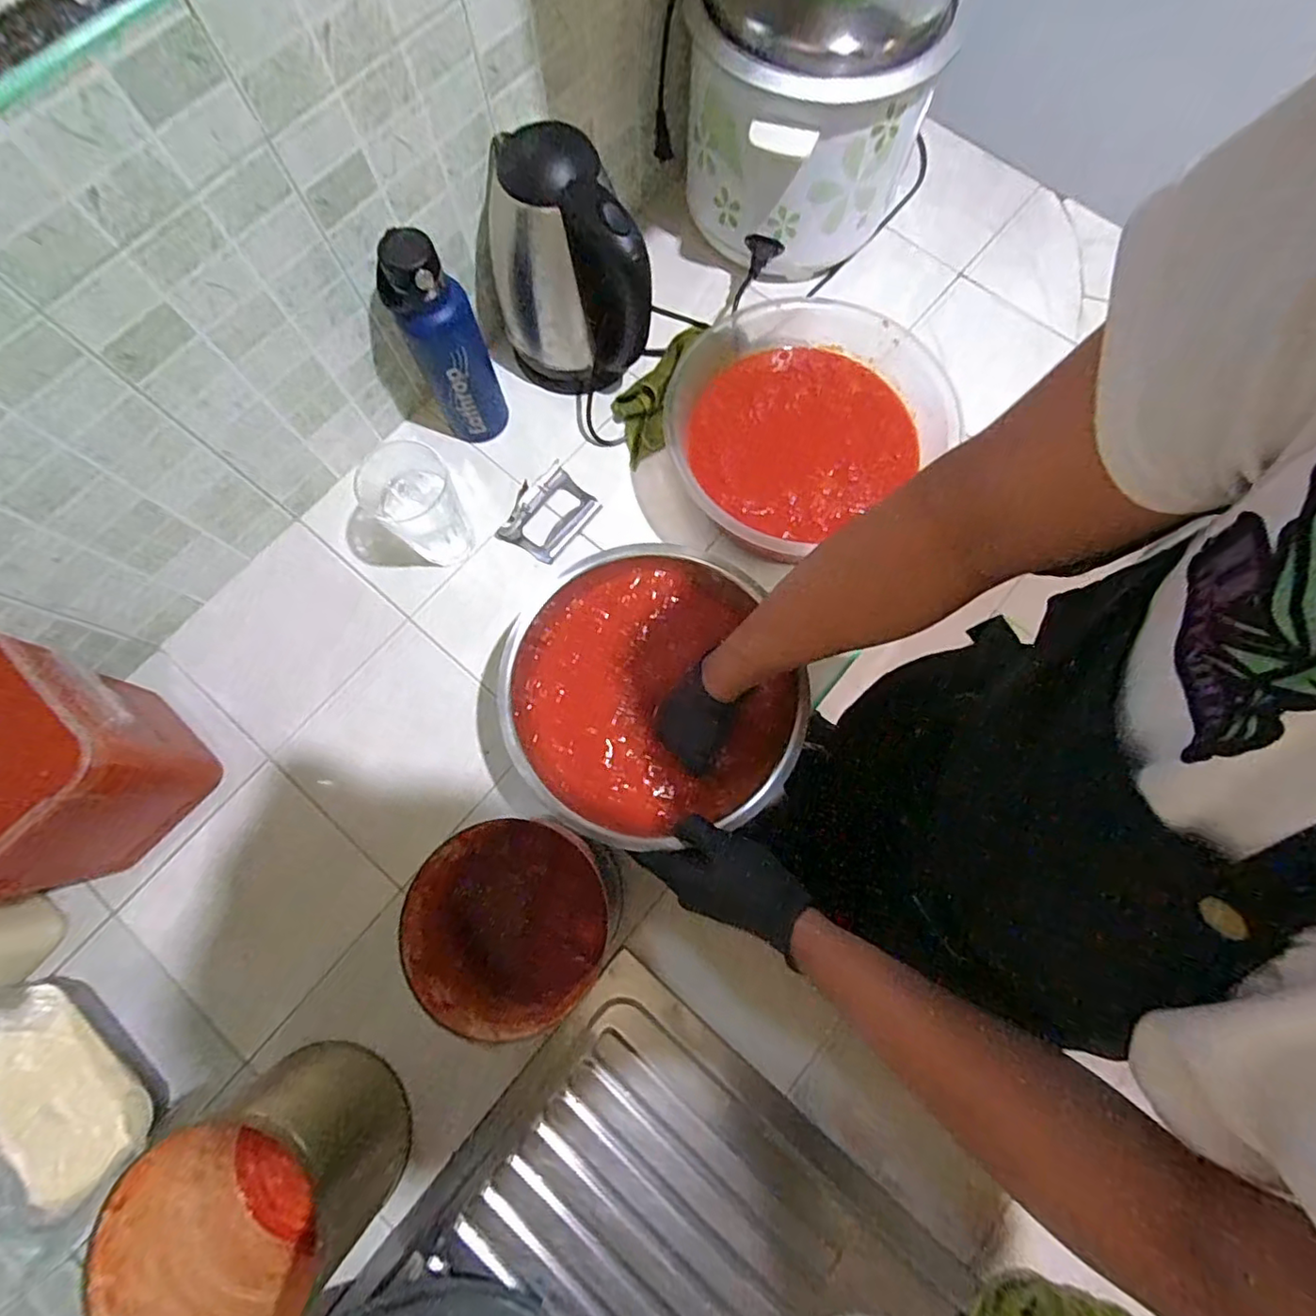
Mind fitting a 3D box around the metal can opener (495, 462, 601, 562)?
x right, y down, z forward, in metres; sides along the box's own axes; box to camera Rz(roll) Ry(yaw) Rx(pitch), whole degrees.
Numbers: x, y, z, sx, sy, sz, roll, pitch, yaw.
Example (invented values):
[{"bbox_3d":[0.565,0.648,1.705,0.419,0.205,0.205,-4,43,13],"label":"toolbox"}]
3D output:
[{"bbox_3d":[-0.127,-0.165,0.690,0.083,0.010,0.107,39,79,9],"label":"metal can opener"}]

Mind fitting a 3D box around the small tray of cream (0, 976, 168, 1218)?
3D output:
[{"bbox_3d":[-0.523,0.384,0.518,0.172,0.035,0.118,35,79,8],"label":"small tray of cream"}]

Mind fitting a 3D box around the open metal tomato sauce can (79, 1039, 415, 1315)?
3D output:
[{"bbox_3d":[-0.308,0.416,0.477,0.165,0.141,0.157,0,76,0],"label":"open metal tomato sauce can"}]

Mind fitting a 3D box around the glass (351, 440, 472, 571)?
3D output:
[{"bbox_3d":[-0.250,-0.156,0.638,0.092,0.110,0.079,38,79,9],"label":"glass"}]

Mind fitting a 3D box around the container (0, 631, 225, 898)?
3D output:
[{"bbox_3d":[-0.521,0.107,0.533,0.131,0.178,0.182,39,79,9],"label":"container"}]

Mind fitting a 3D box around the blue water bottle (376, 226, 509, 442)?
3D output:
[{"bbox_3d":[-0.212,-0.309,0.617,0.063,0.229,0.066,0,76,0],"label":"blue water bottle"}]

